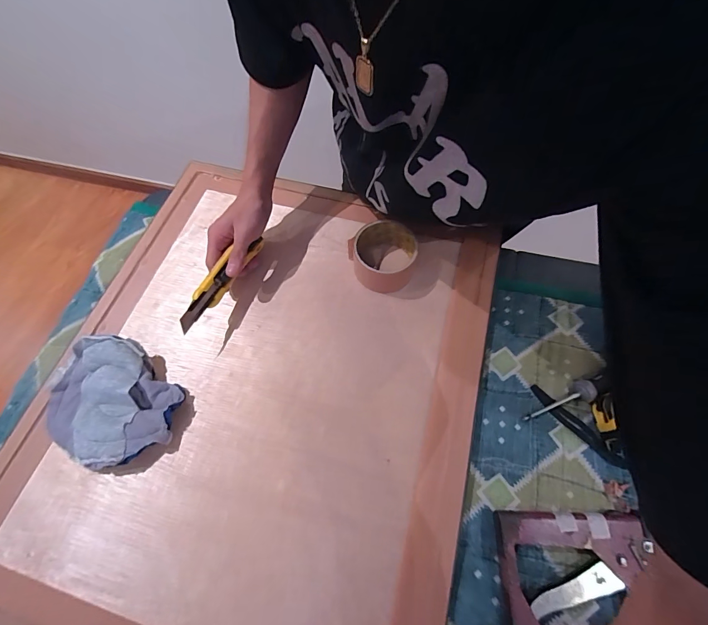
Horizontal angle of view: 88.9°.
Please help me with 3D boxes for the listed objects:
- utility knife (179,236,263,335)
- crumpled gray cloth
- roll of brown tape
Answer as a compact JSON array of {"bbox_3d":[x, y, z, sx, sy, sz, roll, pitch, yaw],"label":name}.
[{"bbox_3d":[-0.166,-0.045,0.455,0.018,0.034,0.160,22,56,12],"label":"utility knife"},{"bbox_3d":[-0.278,0.103,0.407,0.150,0.047,0.126,38,71,17],"label":"crumpled gray cloth"},{"bbox_3d":[0.040,-0.077,0.484,0.080,0.048,0.084,0,64,1],"label":"roll of brown tape"}]

